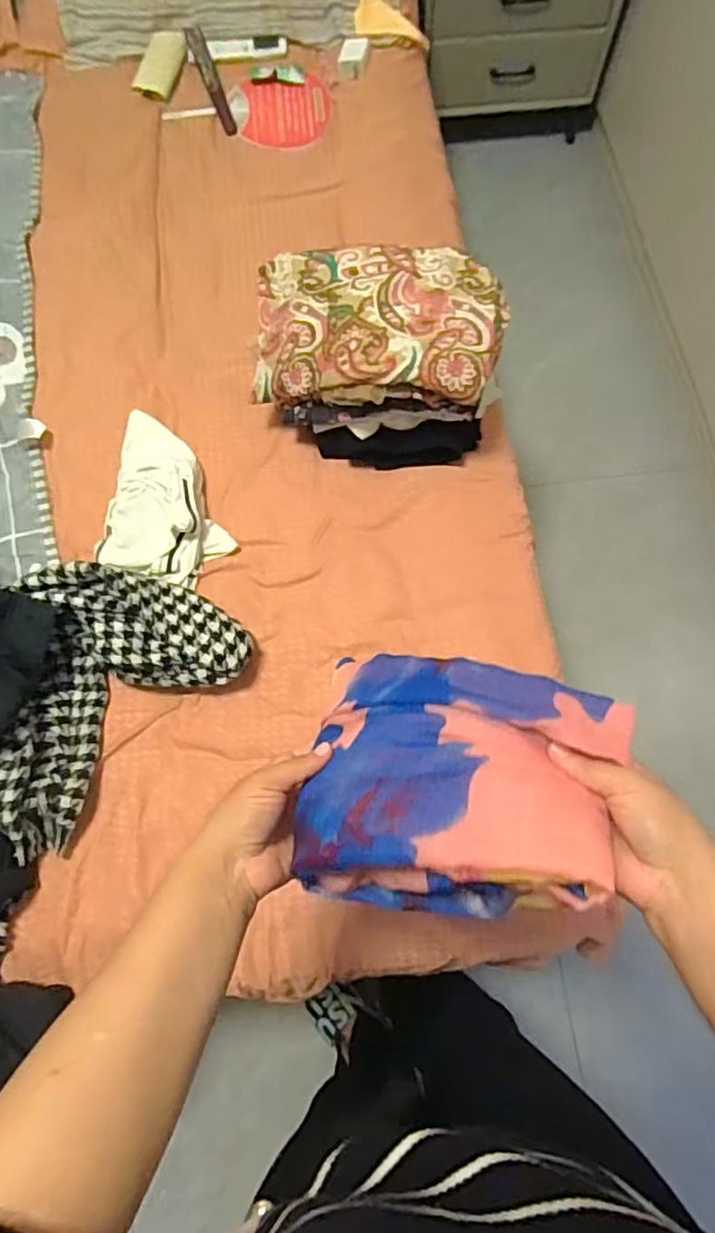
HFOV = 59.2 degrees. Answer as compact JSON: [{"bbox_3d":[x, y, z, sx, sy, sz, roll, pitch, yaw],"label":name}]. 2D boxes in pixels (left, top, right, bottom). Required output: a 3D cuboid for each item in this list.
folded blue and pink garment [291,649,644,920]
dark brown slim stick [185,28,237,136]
[{"bbox_3d":[0.067,0.118,0.434,0.201,0.084,0.173,12,72,6],"label":"folded blue and pink garment"},{"bbox_3d":[-0.283,-1.039,1.214,0.033,0.019,0.285,-18,72,-6],"label":"dark brown slim stick"}]

